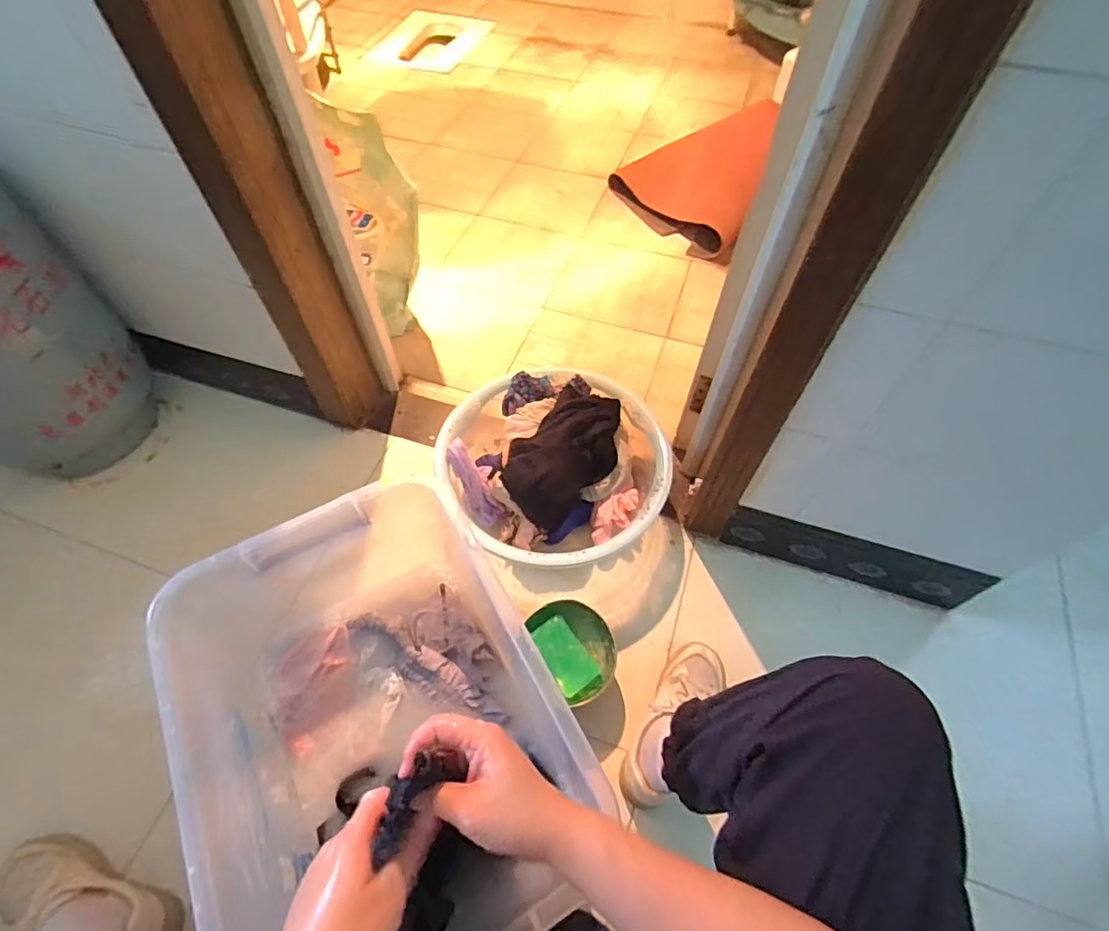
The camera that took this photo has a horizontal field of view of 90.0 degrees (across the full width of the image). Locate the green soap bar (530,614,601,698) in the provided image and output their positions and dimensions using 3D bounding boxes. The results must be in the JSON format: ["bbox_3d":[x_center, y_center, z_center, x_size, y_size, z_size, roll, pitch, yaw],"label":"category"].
[{"bbox_3d":[0.016,0.276,0.814,0.061,0.021,0.109,-28,62,-17],"label":"green soap bar"}]

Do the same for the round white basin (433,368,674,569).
[{"bbox_3d":[0.002,0.005,0.952,0.347,0.169,0.363,0,57,0],"label":"round white basin"}]

